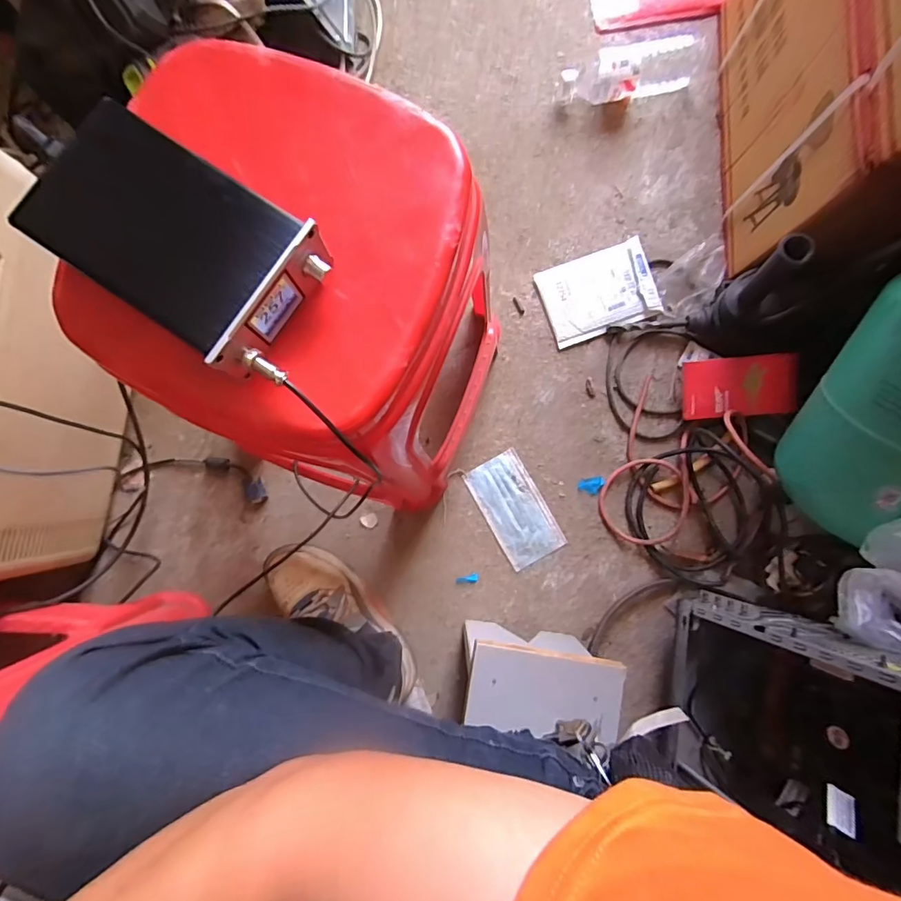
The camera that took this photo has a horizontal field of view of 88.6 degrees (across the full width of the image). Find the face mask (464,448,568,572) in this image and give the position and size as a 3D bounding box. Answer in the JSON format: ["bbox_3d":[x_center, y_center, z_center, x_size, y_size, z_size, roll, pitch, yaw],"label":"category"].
[{"bbox_3d":[0.104,0.093,0.736,0.094,0.005,0.172,-28,86,-4],"label":"face mask"}]

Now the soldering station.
[{"bbox_3d":[-0.165,-0.127,0.289,0.171,0.041,0.100,33,85,3],"label":"soldering station"}]

